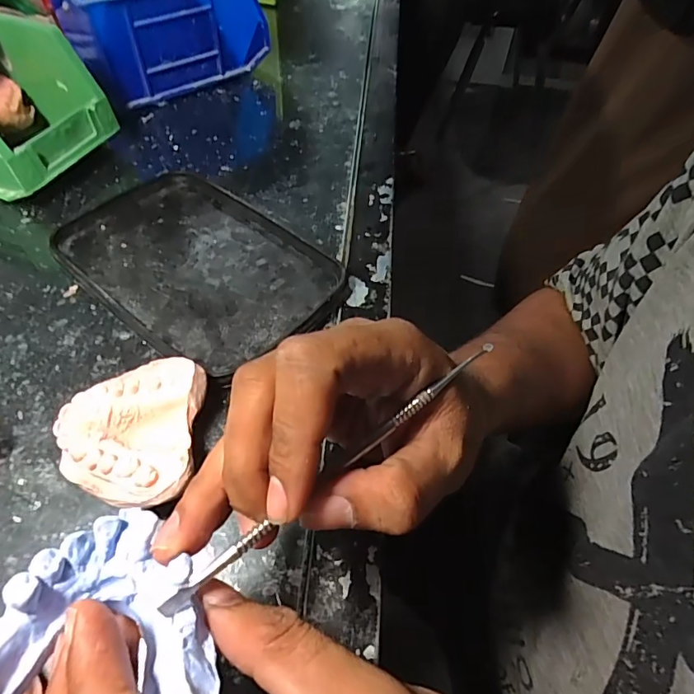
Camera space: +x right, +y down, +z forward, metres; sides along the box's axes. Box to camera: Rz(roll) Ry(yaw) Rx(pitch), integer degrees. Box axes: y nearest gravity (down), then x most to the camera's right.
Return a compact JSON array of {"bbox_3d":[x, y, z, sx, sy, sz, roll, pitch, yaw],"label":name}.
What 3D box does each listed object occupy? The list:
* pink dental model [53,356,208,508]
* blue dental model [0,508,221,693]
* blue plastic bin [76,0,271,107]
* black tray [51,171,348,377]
[{"bbox_3d":[-0.101,0.041,0.226,0.060,0.027,0.074,-2,53,-4],"label":"pink dental model"},{"bbox_3d":[-0.066,0.071,0.127,0.061,0.028,0.052,-1,53,-3],"label":"blue dental model"},{"bbox_3d":[-0.173,-0.313,0.450,0.170,0.097,0.103,-29,59,-22],"label":"blue plastic bin"},{"bbox_3d":[-0.100,-0.055,0.311,0.182,0.009,0.120,35,59,22],"label":"black tray"}]

